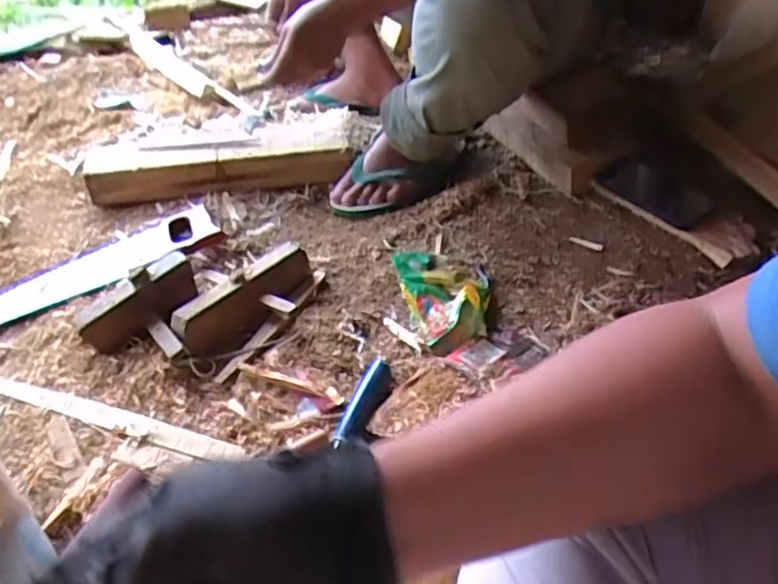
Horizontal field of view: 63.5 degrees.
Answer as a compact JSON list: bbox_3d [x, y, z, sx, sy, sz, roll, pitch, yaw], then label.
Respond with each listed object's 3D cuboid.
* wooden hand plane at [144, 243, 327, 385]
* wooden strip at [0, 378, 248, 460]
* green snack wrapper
[{"bbox_3d":[-0.166,0.012,0.765,0.107,0.051,0.218,27,50,28],"label":"wooden hand plane"},{"bbox_3d":[-0.301,0.133,0.675,0.316,0.004,0.028,12,45,16],"label":"wooden strip"},{"bbox_3d":[0.072,-0.003,0.778,0.105,0.035,0.173,-12,44,-10],"label":"green snack wrapper"}]

